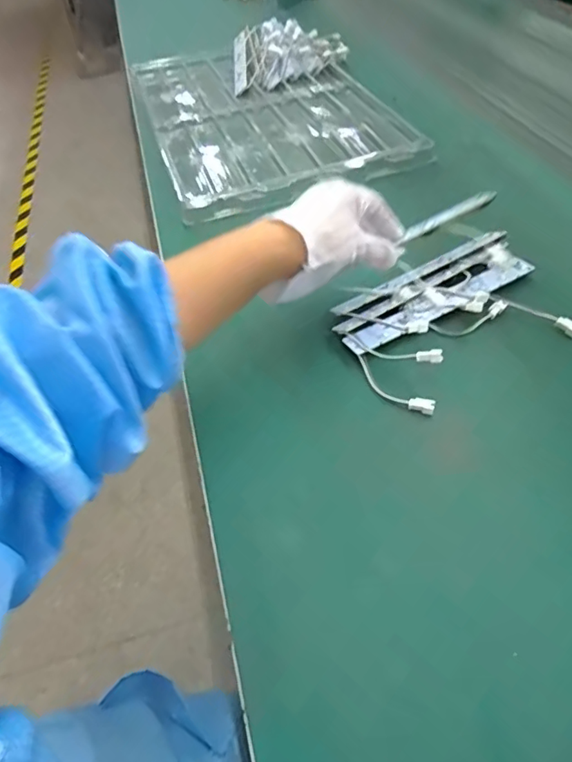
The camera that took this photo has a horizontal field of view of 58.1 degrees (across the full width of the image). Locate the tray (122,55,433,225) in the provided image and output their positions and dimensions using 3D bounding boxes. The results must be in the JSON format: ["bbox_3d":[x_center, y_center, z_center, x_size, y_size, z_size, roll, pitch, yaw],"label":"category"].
[{"bbox_3d":[-0.035,-0.404,0.765,0.328,0.027,0.524,-18,51,-8],"label":"tray"}]

